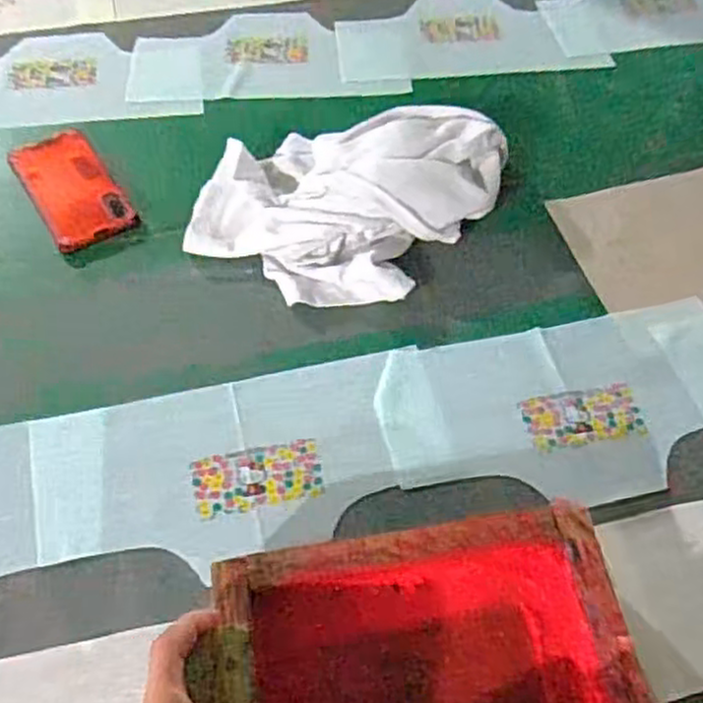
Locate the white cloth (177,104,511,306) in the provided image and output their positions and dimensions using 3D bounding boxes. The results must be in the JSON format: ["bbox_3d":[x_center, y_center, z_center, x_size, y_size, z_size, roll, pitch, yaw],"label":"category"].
[{"bbox_3d":[-0.001,-0.165,0.731,0.235,0.060,0.289,36,62,22],"label":"white cloth"}]

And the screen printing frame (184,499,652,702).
[{"bbox_3d":[0.052,0.248,0.450,0.251,0.075,0.273,-6,74,-14],"label":"screen printing frame"}]

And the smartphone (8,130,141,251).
[{"bbox_3d":[-0.283,-0.166,0.755,0.078,0.015,0.149,-29,60,-19],"label":"smartphone"}]

